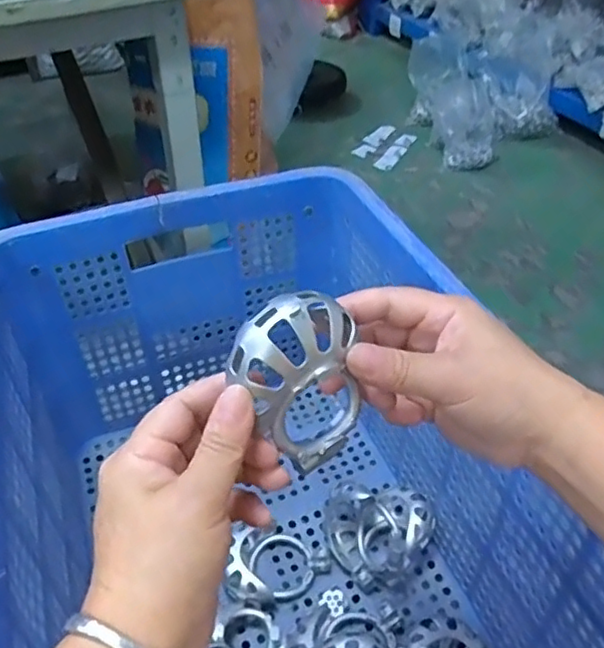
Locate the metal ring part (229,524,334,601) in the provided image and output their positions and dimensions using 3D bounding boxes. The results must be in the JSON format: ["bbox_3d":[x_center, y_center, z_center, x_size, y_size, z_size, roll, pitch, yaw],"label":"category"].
[{"bbox_3d":[-0.031,0.223,0.583,0.089,0.036,0.077,-30,50,-29],"label":"metal ring part"}]

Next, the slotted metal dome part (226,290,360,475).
[{"bbox_3d":[-0.006,0.026,0.297,0.057,0.086,0.038,-25,34,-22],"label":"slotted metal dome part"}]

